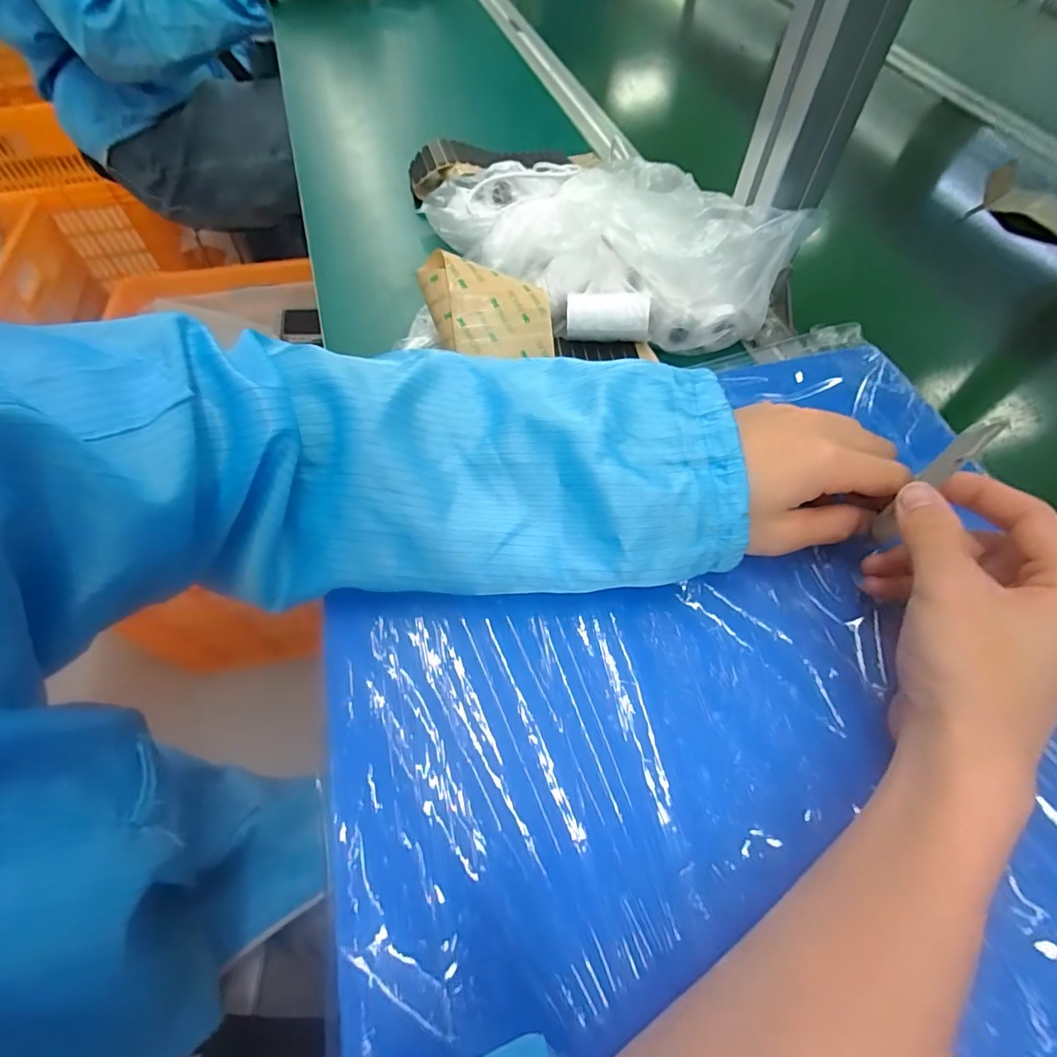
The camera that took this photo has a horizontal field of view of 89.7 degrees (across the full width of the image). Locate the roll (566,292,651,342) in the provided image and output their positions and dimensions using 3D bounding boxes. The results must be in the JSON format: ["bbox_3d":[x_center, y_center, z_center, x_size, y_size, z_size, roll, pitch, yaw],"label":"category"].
[{"bbox_3d":[0.055,-0.149,0.371,0.056,0.029,0.022,5,58,3],"label":"roll"}]

